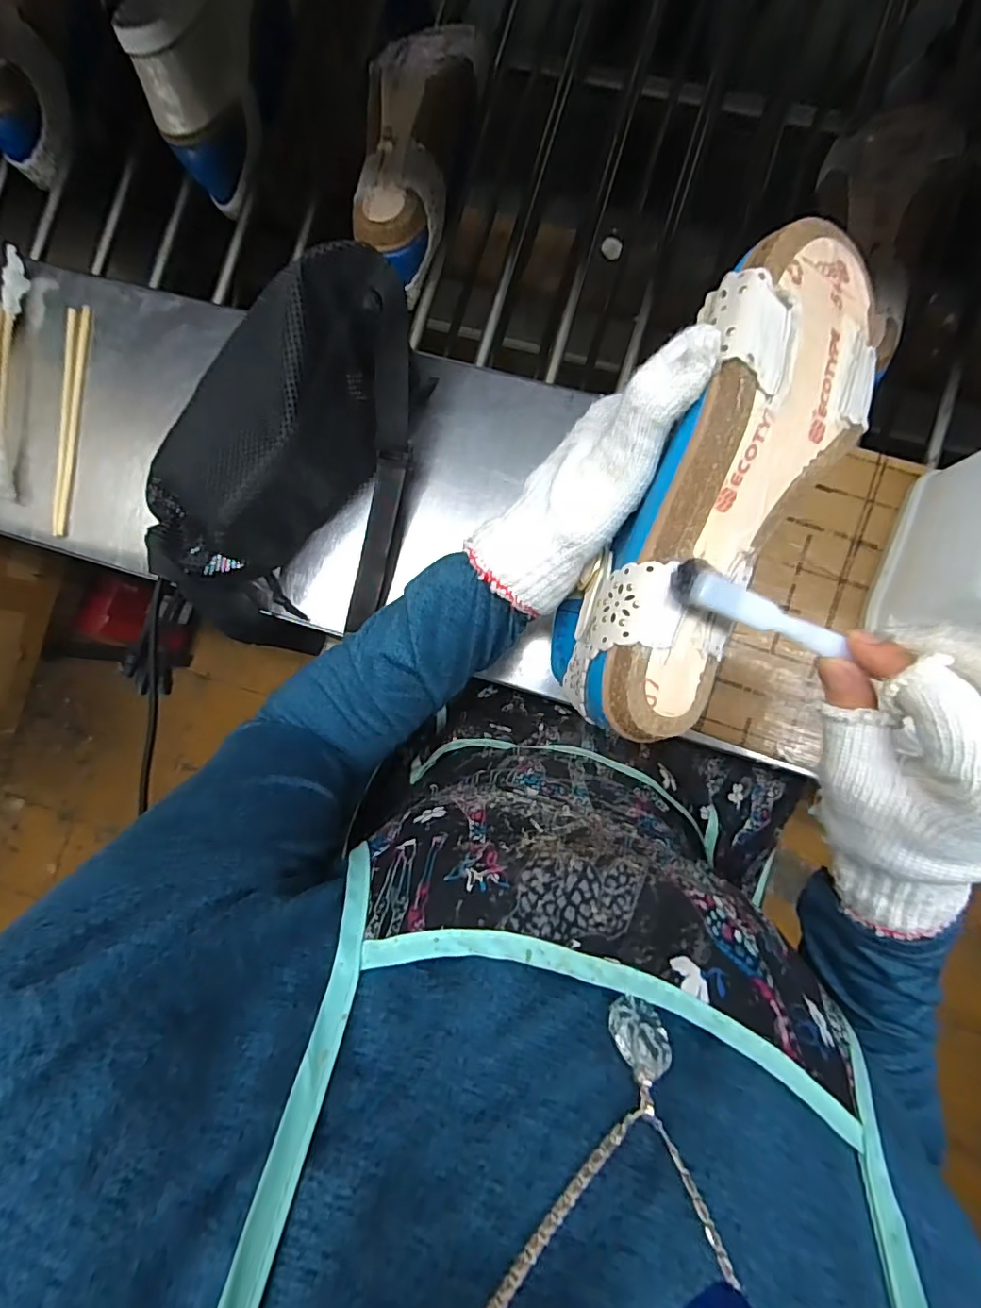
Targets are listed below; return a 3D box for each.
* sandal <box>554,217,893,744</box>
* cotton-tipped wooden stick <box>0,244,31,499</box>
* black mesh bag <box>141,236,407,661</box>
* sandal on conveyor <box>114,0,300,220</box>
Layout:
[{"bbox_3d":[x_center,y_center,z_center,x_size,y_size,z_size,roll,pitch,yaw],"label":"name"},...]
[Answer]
[{"bbox_3d":[0.097,-0.076,0.240,0.080,0.055,0.226,23,99,-25],"label":"sandal"},{"bbox_3d":[-0.407,-0.236,0.455,0.018,0.022,0.215,-3,87,5],"label":"cotton-tipped wooden stick"},{"bbox_3d":[-0.152,-0.136,0.389,0.176,0.099,0.256,12,89,6],"label":"black mesh bag"},{"bbox_3d":[-0.224,-0.544,0.463,0.078,0.107,0.250,16,89,6],"label":"sandal on conveyor"}]

